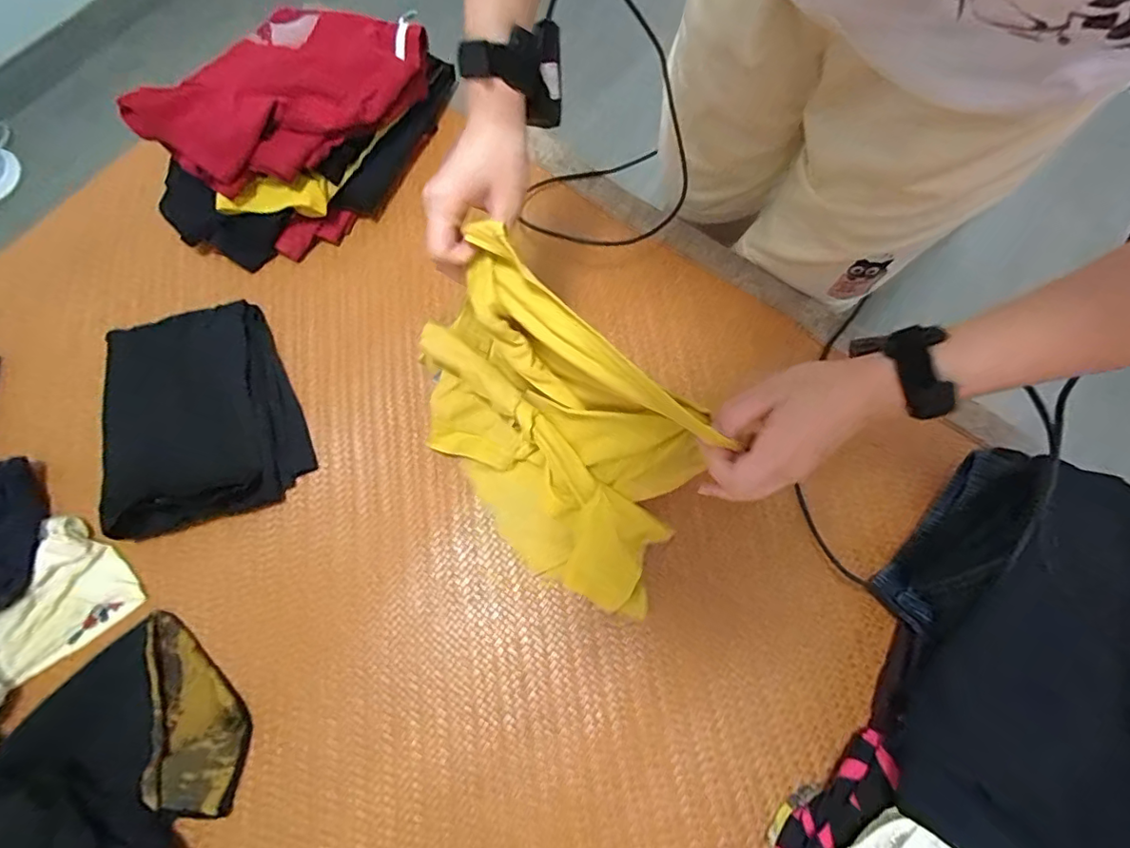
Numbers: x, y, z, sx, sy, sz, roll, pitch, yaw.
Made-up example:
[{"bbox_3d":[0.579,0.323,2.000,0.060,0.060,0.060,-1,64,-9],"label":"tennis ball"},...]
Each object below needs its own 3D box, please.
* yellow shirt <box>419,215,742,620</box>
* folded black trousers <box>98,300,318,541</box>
[{"bbox_3d":[-0.022,0.009,0.468,0.291,0.222,0.138,40,76,11],"label":"yellow shirt"},{"bbox_3d":[-0.393,-0.015,0.566,0.178,0.065,0.234,-21,73,-7],"label":"folded black trousers"}]

